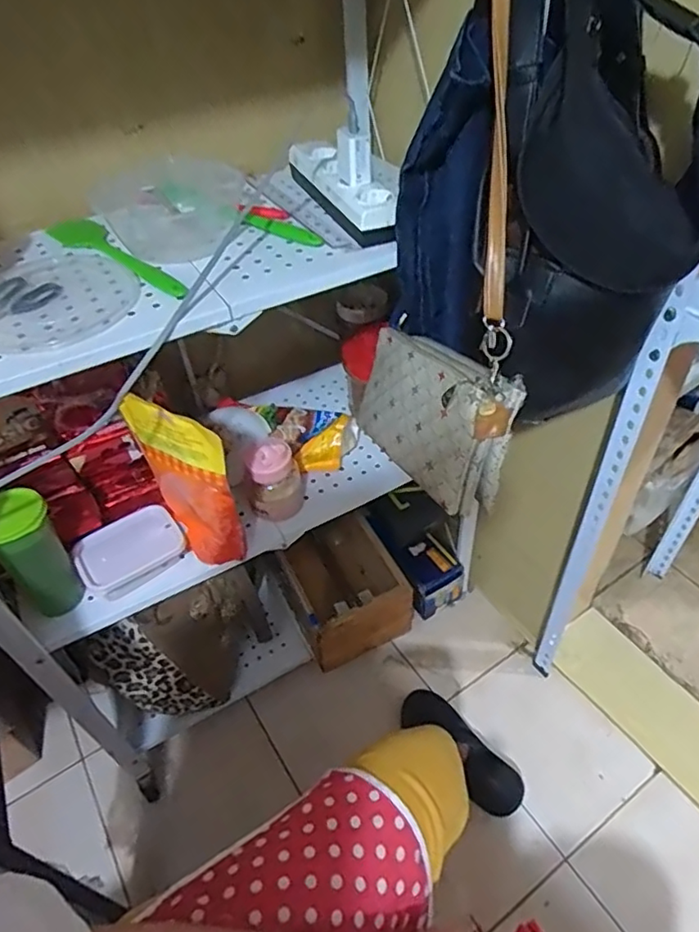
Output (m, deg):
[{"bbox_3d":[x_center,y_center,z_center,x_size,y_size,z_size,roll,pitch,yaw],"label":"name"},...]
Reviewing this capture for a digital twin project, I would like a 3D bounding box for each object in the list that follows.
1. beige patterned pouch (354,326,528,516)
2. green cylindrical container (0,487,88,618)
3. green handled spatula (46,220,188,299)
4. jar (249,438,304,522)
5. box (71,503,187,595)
[{"bbox_3d":[0.084,-0.060,0.643,0.056,0.135,0.217,3,23,-31],"label":"beige patterned pouch"},{"bbox_3d":[-0.382,0.111,0.722,0.071,0.167,0.077,-2,46,2],"label":"green cylindrical container"},{"bbox_3d":[-0.269,-0.237,0.662,0.041,0.024,0.286,-35,53,-26],"label":"green handled spatula"},{"bbox_3d":[-0.106,0.016,0.833,0.072,0.106,0.070,-2,46,2],"label":"jar"},{"bbox_3d":[-0.296,0.108,0.791,0.133,0.034,0.087,-27,50,-20],"label":"box"}]

